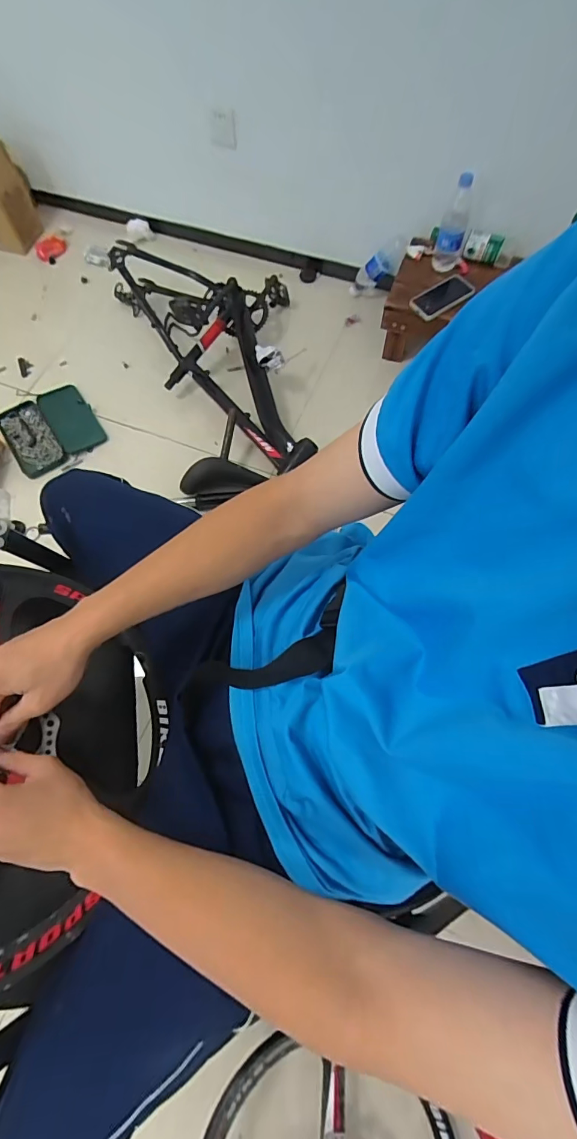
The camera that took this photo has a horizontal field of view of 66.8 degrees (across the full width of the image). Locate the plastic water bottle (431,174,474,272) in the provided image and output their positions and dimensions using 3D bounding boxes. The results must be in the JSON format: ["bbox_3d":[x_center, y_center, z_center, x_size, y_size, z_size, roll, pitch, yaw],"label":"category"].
[{"bbox_3d":[0.438,-0.908,1.143,0.072,0.226,0.058,20,70,9],"label":"plastic water bottle"}]

